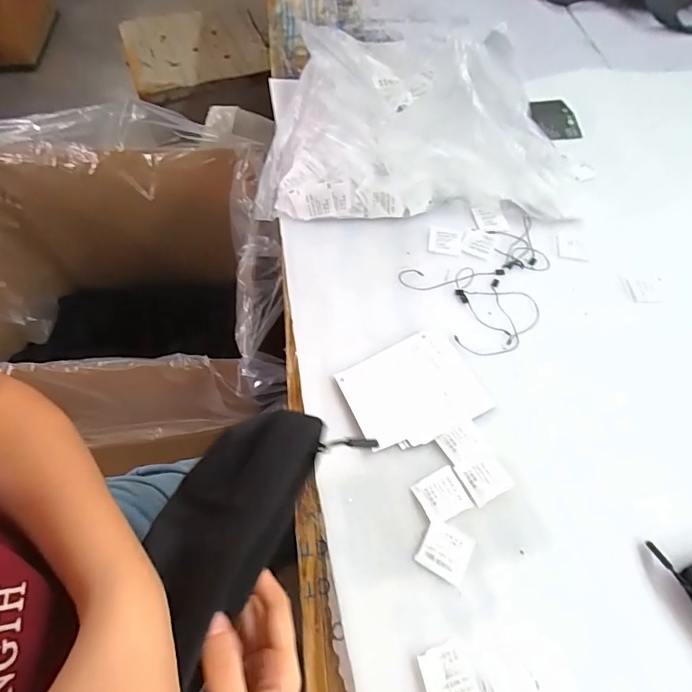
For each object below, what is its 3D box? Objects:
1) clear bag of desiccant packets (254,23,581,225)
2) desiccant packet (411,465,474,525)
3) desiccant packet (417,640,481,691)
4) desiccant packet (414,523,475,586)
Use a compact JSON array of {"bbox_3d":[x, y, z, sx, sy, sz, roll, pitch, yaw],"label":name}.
[{"bbox_3d":[0.108,-0.341,0.615,0.409,0.133,0.351,4,59,-2],"label":"clear bag of desiccant packets"},{"bbox_3d":[0.087,0.134,0.402,0.043,0.004,0.039,-21,63,-16],"label":"desiccant packet"},{"bbox_3d":[0.077,0.248,0.331,0.039,0.004,0.042,-10,64,-18],"label":"desiccant packet"},{"bbox_3d":[0.085,0.173,0.378,0.041,0.004,0.040,28,61,12],"label":"desiccant packet"}]

